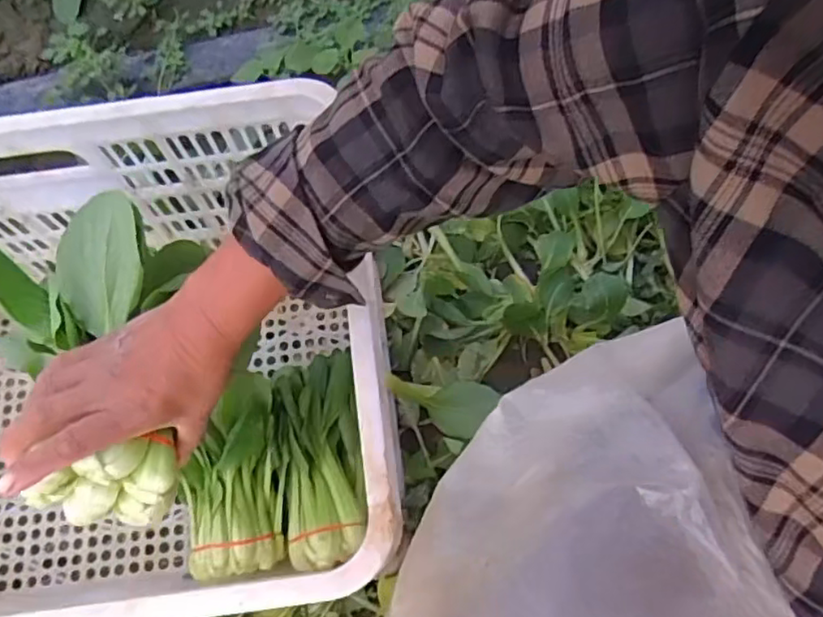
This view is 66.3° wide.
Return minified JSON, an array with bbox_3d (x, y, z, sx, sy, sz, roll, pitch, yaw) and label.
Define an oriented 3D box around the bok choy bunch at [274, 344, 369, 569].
[{"bbox_3d":[-0.098,0.153,0.682,0.084,0.070,0.231,-11,68,-1],"label":"bok choy bunch"}]

